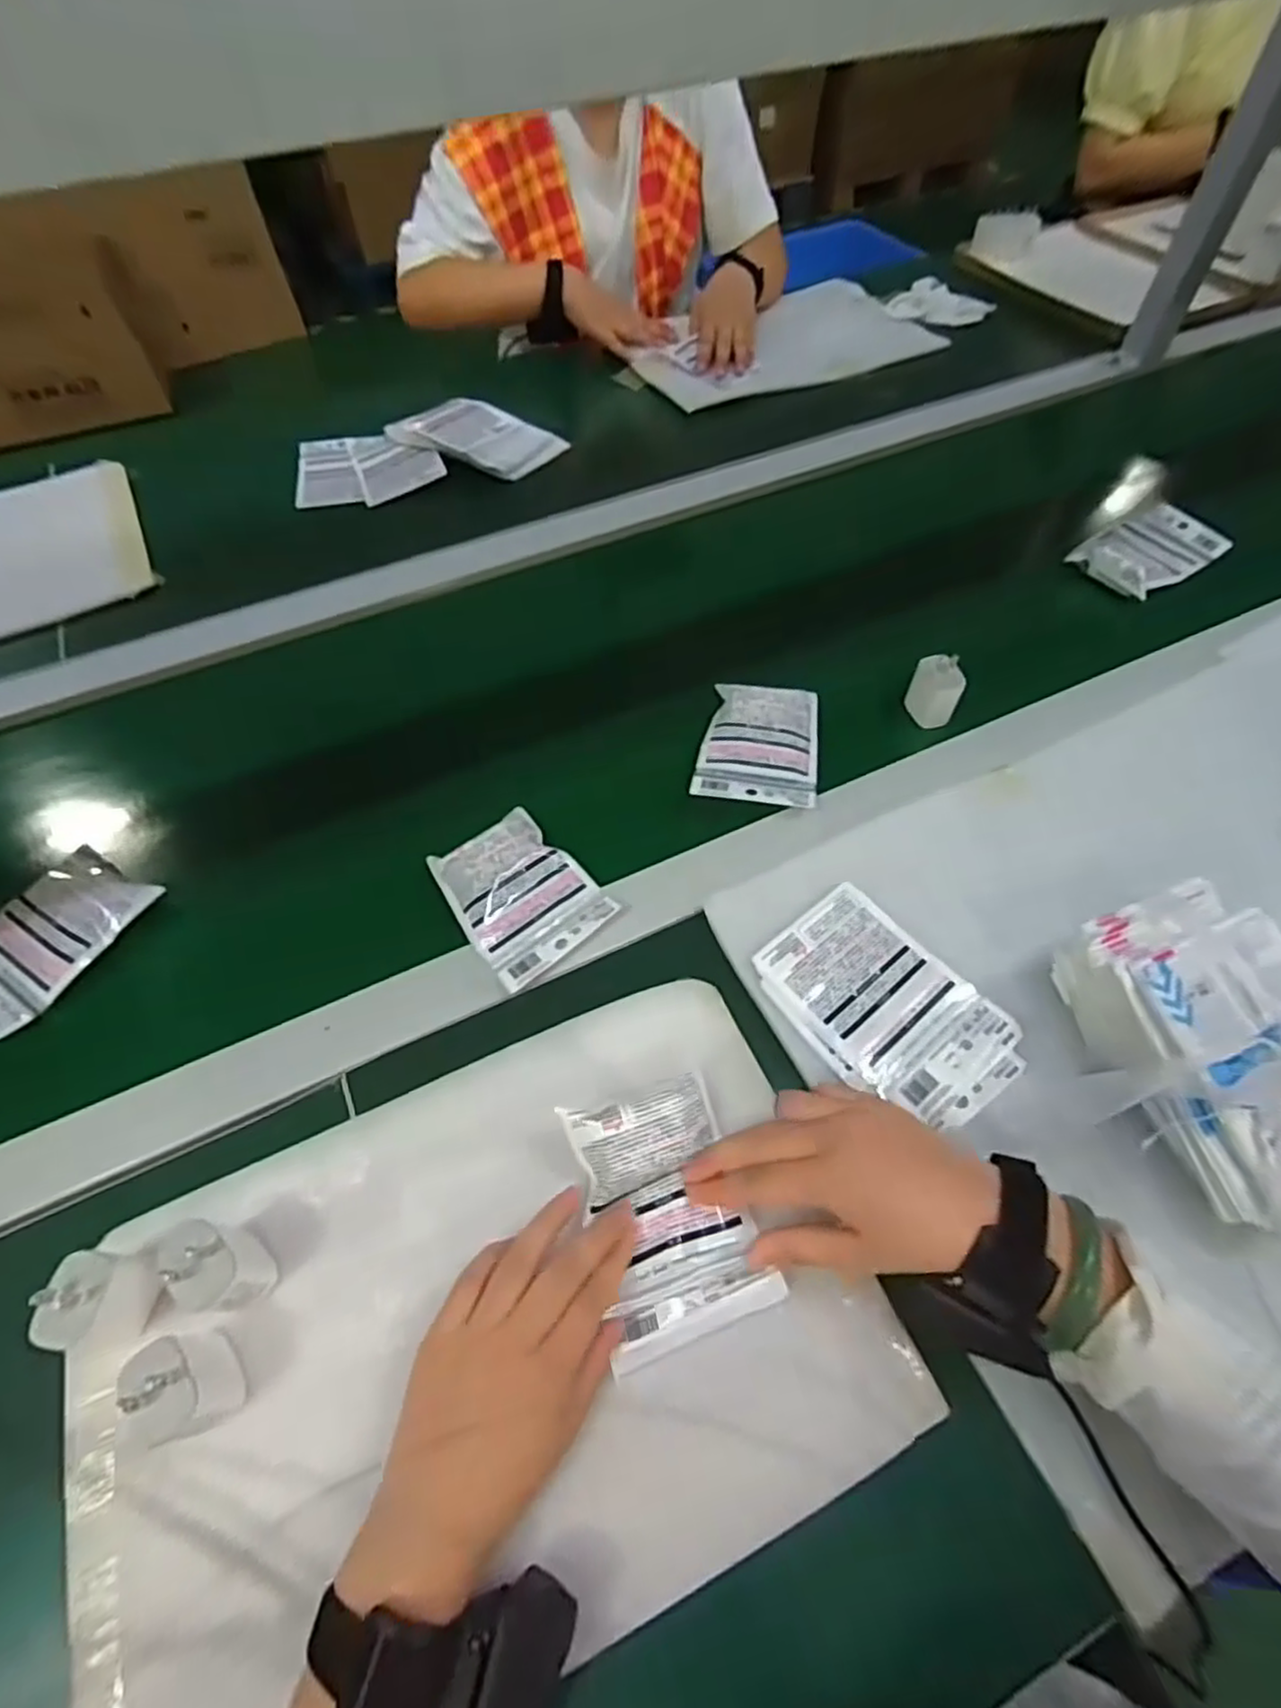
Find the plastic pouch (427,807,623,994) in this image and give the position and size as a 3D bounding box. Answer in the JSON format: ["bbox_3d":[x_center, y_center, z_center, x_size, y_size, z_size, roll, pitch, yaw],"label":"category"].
[{"bbox_3d":[-0.089,0.029,0.530,0.095,0.022,0.123,-36,64,-18],"label":"plastic pouch"}]

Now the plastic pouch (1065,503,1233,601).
[{"bbox_3d":[0.520,-0.310,0.731,0.152,0.025,0.094,-31,61,-17],"label":"plastic pouch"}]

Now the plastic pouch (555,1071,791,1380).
[{"bbox_3d":[0.013,0.194,0.394,0.091,0.041,0.119,-18,60,-8],"label":"plastic pouch"}]

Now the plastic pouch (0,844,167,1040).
[{"bbox_3d":[-0.438,0.055,0.519,0.102,0.036,0.129,21,62,14],"label":"plastic pouch"}]

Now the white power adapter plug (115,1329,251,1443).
[{"bbox_3d":[-0.222,0.255,0.349,0.029,0.054,0.042,-35,63,-17],"label":"white power adapter plug"}]

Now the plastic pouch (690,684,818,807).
[{"bbox_3d":[0.100,-0.093,0.599,0.095,0.017,0.121,8,59,7],"label":"plastic pouch"}]

